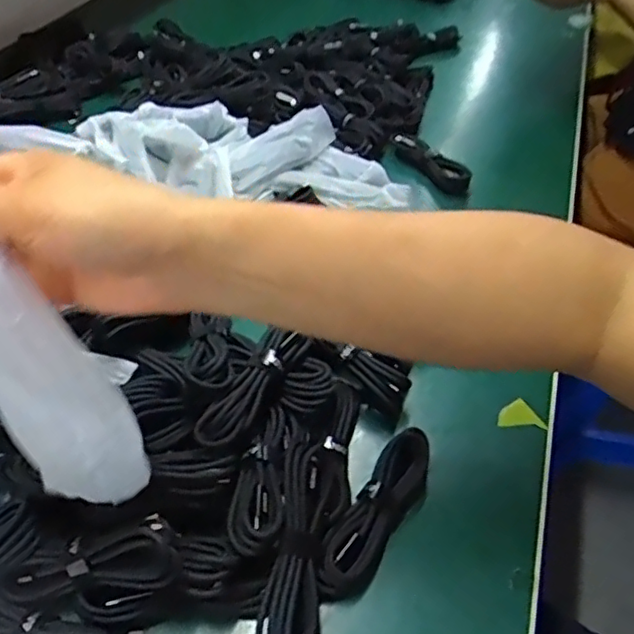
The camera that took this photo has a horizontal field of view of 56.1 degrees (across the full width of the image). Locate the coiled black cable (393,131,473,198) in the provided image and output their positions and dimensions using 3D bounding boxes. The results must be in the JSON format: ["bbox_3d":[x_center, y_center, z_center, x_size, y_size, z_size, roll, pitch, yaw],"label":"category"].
[{"bbox_3d":[0.120,-0.162,0.629,0.031,0.025,0.103,-28,52,-25],"label":"coiled black cable"}]

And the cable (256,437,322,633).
[{"bbox_3d":[-0.012,0.129,0.326,0.031,0.026,0.119,5,70,-2],"label":"cable"}]

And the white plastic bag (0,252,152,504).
[{"bbox_3d":[-0.123,0.021,0.260,0.029,0.142,0.042,-2,35,39],"label":"white plastic bag"}]

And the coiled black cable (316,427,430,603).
[{"bbox_3d":[0.038,0.118,0.359,0.033,0.030,0.113,27,51,23],"label":"coiled black cable"}]

